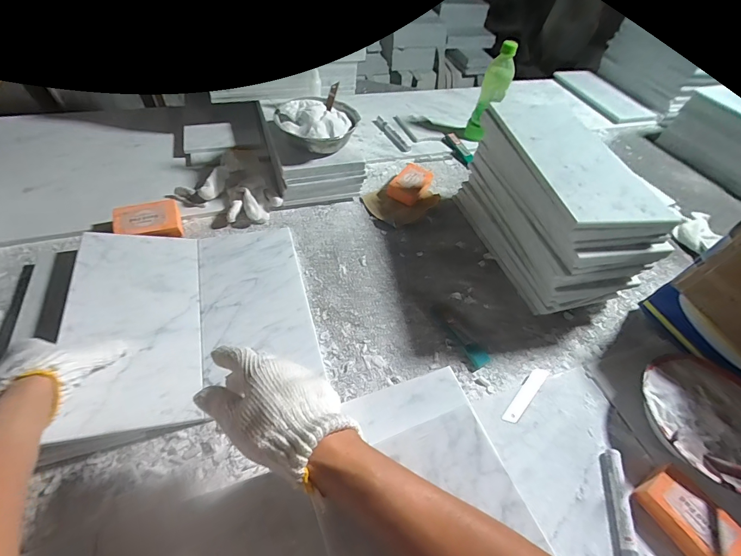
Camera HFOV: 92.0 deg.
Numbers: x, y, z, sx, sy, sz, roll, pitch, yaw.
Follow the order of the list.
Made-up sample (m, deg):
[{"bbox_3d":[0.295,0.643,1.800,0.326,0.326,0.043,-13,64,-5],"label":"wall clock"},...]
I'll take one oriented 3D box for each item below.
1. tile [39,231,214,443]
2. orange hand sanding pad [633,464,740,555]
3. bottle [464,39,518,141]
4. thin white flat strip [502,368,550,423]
[{"bbox_3d":[-0.308,0.051,0.475,0.149,0.007,0.301,2,48,-30],"label":"tile"},{"bbox_3d":[0.349,0.261,0.389,0.056,0.030,0.093,-22,55,-23],"label":"orange hand sanding pad"},{"bbox_3d":[0.283,-0.430,0.851,0.072,0.207,0.083,18,50,10],"label":"bottle"},{"bbox_3d":[0.209,0.155,0.480,0.020,0.007,0.095,39,56,24],"label":"thin white flat strip"}]

